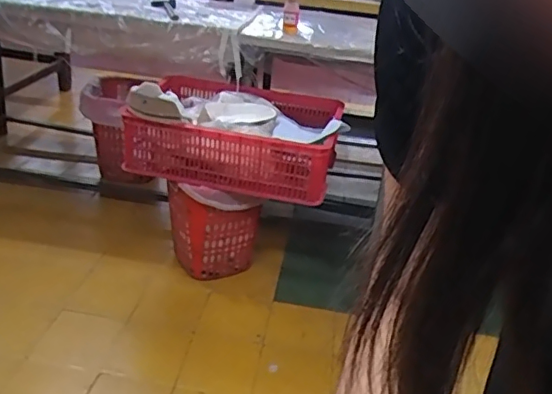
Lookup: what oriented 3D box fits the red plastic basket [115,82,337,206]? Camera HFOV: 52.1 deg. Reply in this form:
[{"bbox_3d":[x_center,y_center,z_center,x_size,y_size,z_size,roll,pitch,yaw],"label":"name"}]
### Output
[{"bbox_3d":[-0.118,-0.215,1.771,0.605,0.195,0.500,8,28,2],"label":"red plastic basket"}]

